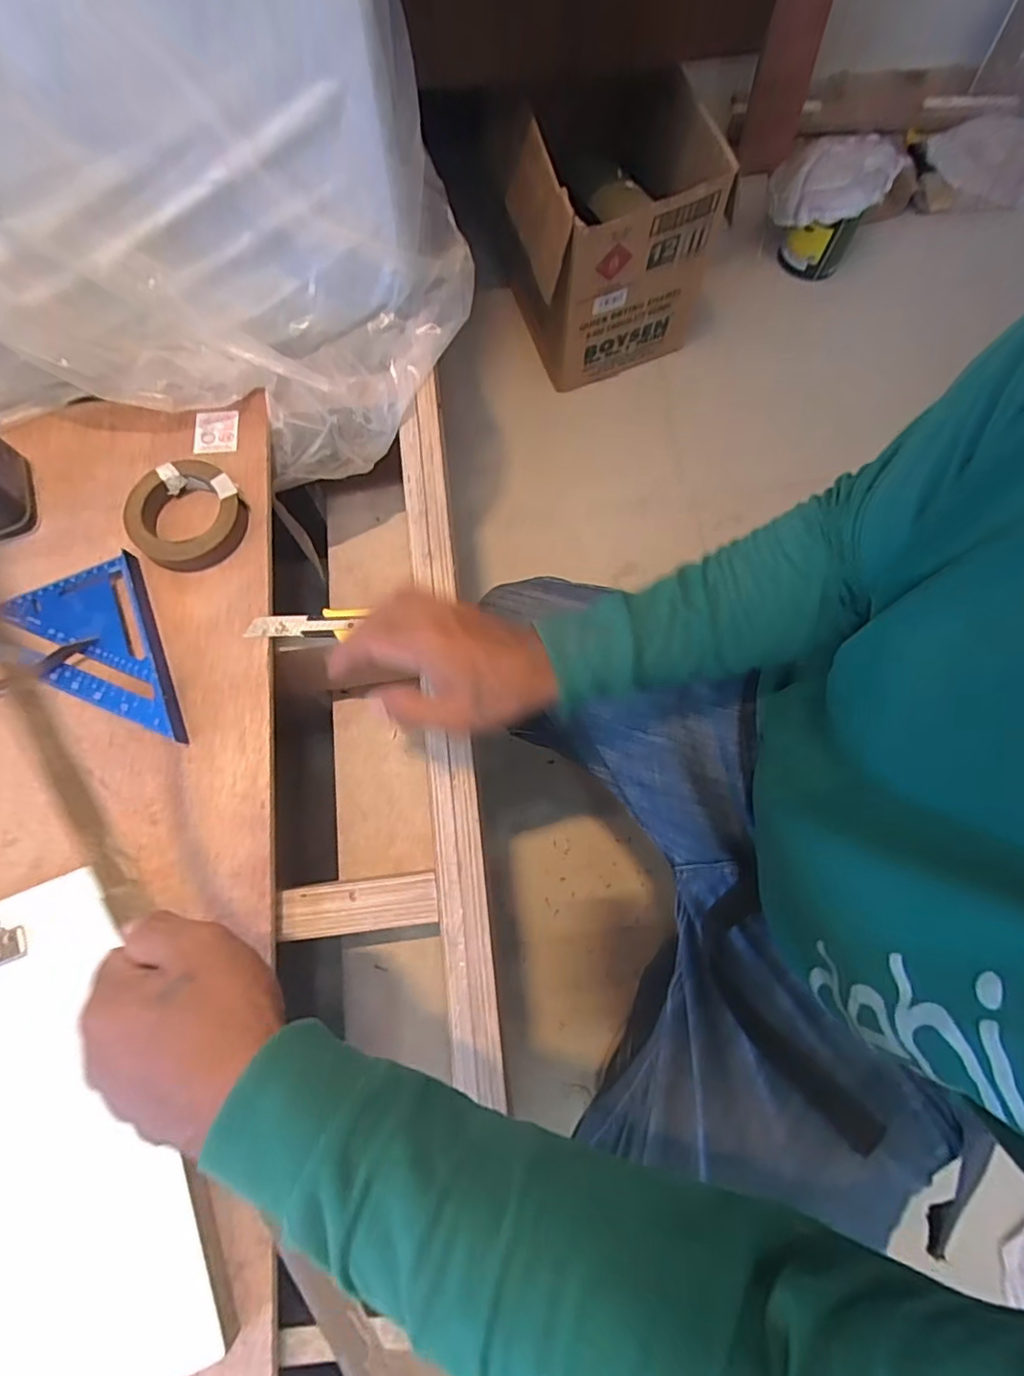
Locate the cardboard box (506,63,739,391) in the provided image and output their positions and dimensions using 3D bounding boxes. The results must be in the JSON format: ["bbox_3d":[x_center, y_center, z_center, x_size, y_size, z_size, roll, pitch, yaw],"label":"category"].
[{"bbox_3d":[0.118,-0.639,0.864,0.248,0.265,0.231,-25,77,-7],"label":"cardboard box"}]

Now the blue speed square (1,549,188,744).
[{"bbox_3d":[-0.355,-0.054,0.511,0.226,0.015,0.123,22,76,5],"label":"blue speed square"}]

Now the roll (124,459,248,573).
[{"bbox_3d":[-0.290,-0.154,0.531,0.098,0.026,0.091,0,75,0],"label":"roll"}]

